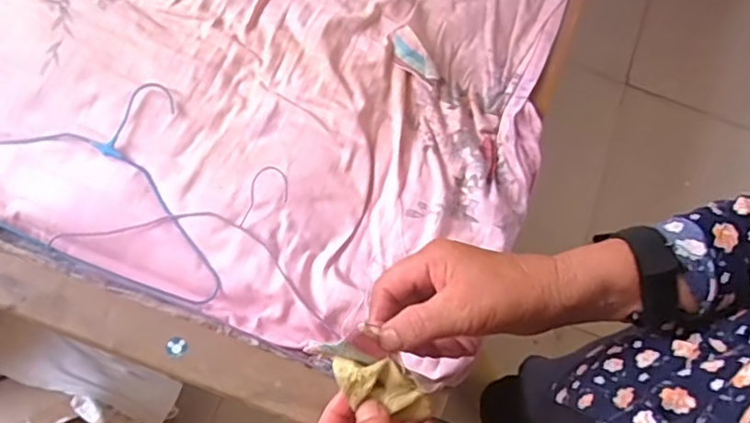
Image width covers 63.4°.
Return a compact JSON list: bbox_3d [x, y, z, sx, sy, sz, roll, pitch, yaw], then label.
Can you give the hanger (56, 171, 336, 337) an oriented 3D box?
[{"bbox_3d":[-0.201,0.016,0.773,0.382,0.024,0.173,17,84,3],"label":"hanger"}]

